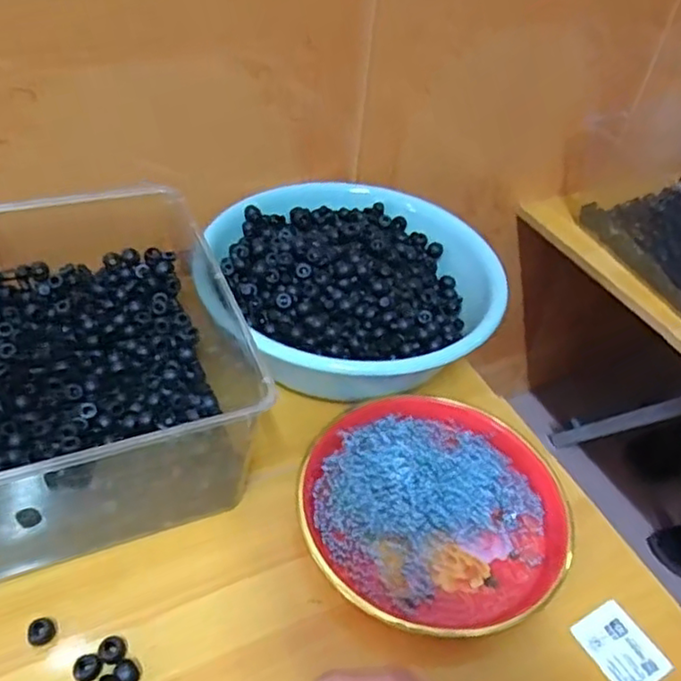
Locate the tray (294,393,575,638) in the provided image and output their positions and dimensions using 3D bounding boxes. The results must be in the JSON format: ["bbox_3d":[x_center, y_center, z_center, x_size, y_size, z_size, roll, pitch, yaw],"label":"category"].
[{"bbox_3d":[0.076,0.139,0.550,0.215,0.028,0.212,4,43,-4],"label":"tray"}]

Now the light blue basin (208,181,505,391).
[{"bbox_3d":[0.021,-0.052,0.676,0.263,0.099,0.264,4,43,-4],"label":"light blue basin"}]

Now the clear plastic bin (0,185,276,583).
[{"bbox_3d":[-0.252,0.022,0.539,0.340,0.140,0.304,-17,48,-23],"label":"clear plastic bin"}]

